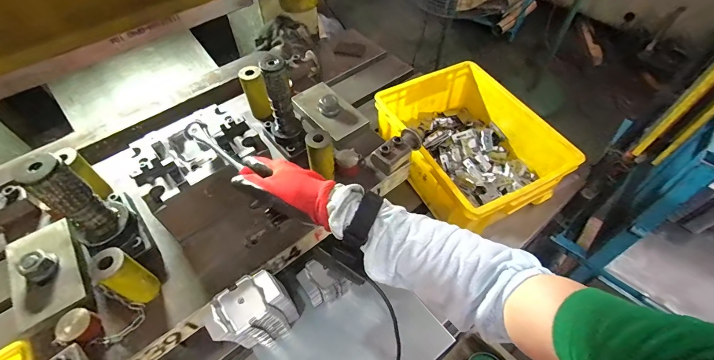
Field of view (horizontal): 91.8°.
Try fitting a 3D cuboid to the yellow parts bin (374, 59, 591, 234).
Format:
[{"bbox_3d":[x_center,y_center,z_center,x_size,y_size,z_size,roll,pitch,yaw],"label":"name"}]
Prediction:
[{"bbox_3d":[0.226,-0.071,0.720,0.261,0.119,0.347,-25,57,-16],"label":"yellow parts bin"}]

